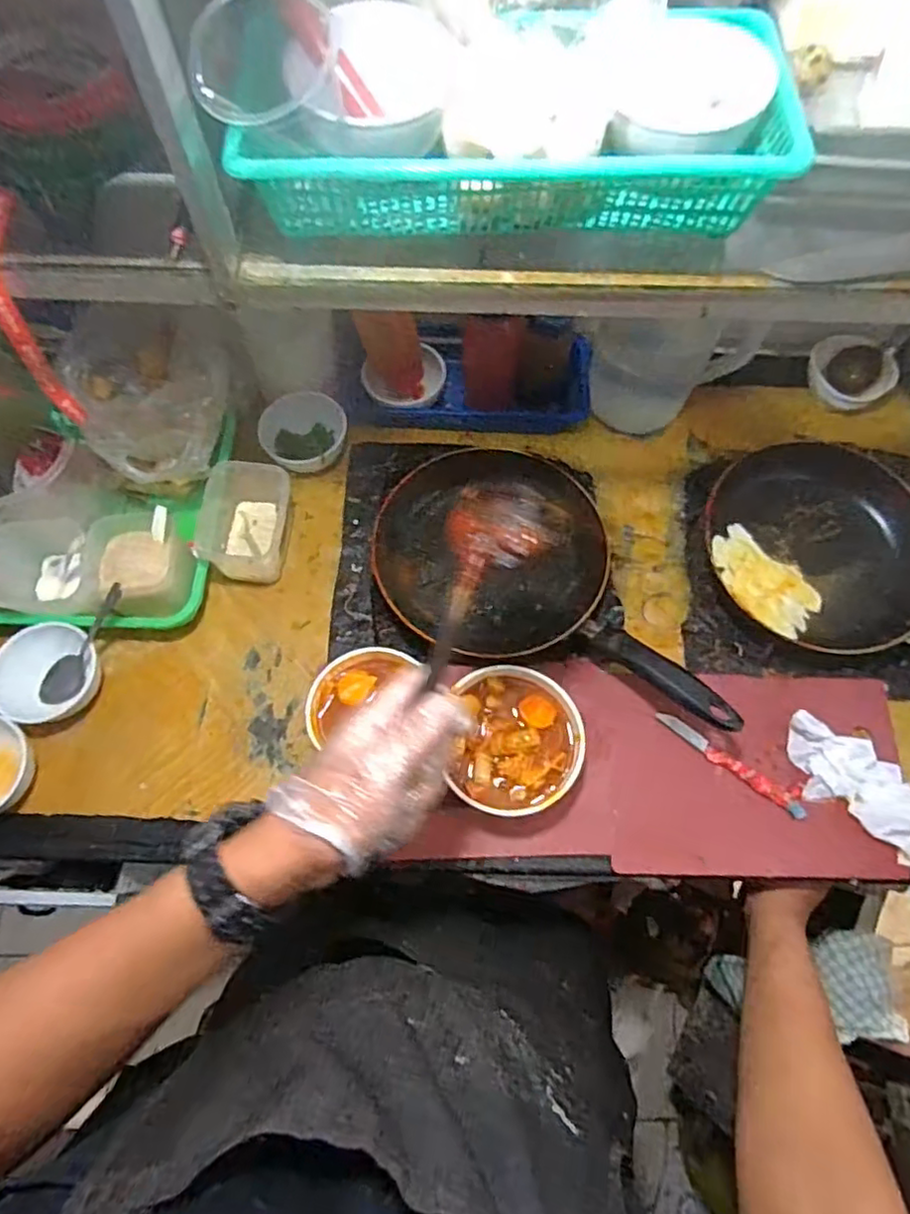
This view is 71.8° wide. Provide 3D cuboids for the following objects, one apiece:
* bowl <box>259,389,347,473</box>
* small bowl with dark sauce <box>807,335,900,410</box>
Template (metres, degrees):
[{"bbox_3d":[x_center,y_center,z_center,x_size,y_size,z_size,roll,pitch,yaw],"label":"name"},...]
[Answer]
[{"bbox_3d":[-0.165,-0.187,0.698,0.089,0.051,0.103,-21,70,-9],"label":"bowl"},{"bbox_3d":[0.461,-0.274,0.738,0.090,0.042,0.077,-19,70,-8],"label":"small bowl with dark sauce"}]

